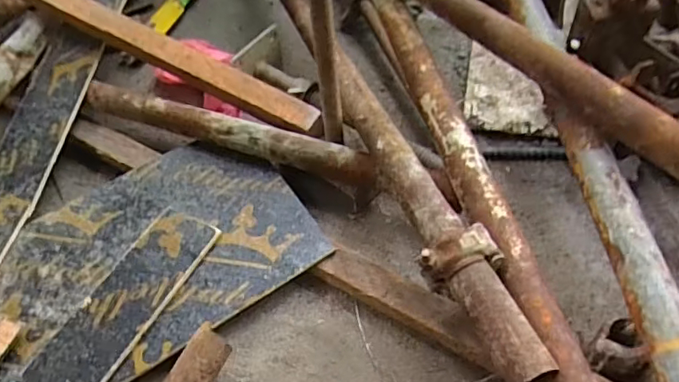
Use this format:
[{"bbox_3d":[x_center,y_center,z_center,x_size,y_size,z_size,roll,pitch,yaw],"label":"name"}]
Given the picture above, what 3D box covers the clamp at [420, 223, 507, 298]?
[{"bbox_3d":[0.131,0.078,0.570,0.085,0.061,0.053,-24,54,-12],"label":"clamp"}]

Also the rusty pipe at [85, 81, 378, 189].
[{"bbox_3d":[-0.183,-0.091,0.812,0.495,0.053,0.048,17,56,18],"label":"rusty pipe"}]

